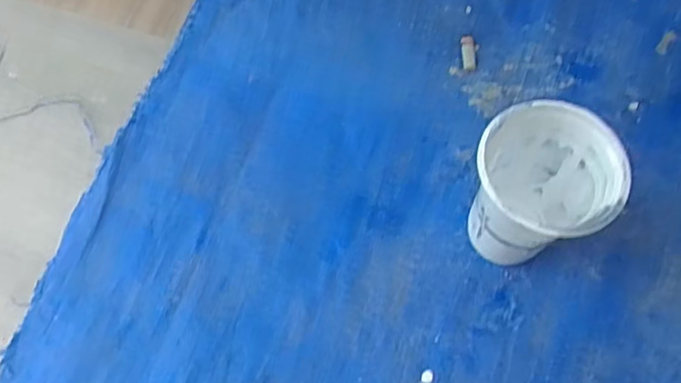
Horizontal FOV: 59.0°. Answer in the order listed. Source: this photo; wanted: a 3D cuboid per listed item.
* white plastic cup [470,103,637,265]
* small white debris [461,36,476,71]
[{"bbox_3d":[0.128,0.006,0.412,0.085,0.116,0.082,0,67,-1],"label":"white plastic cup"},{"bbox_3d":[0.113,-0.123,0.528,0.011,0.004,0.037,2,67,0],"label":"small white debris"}]

